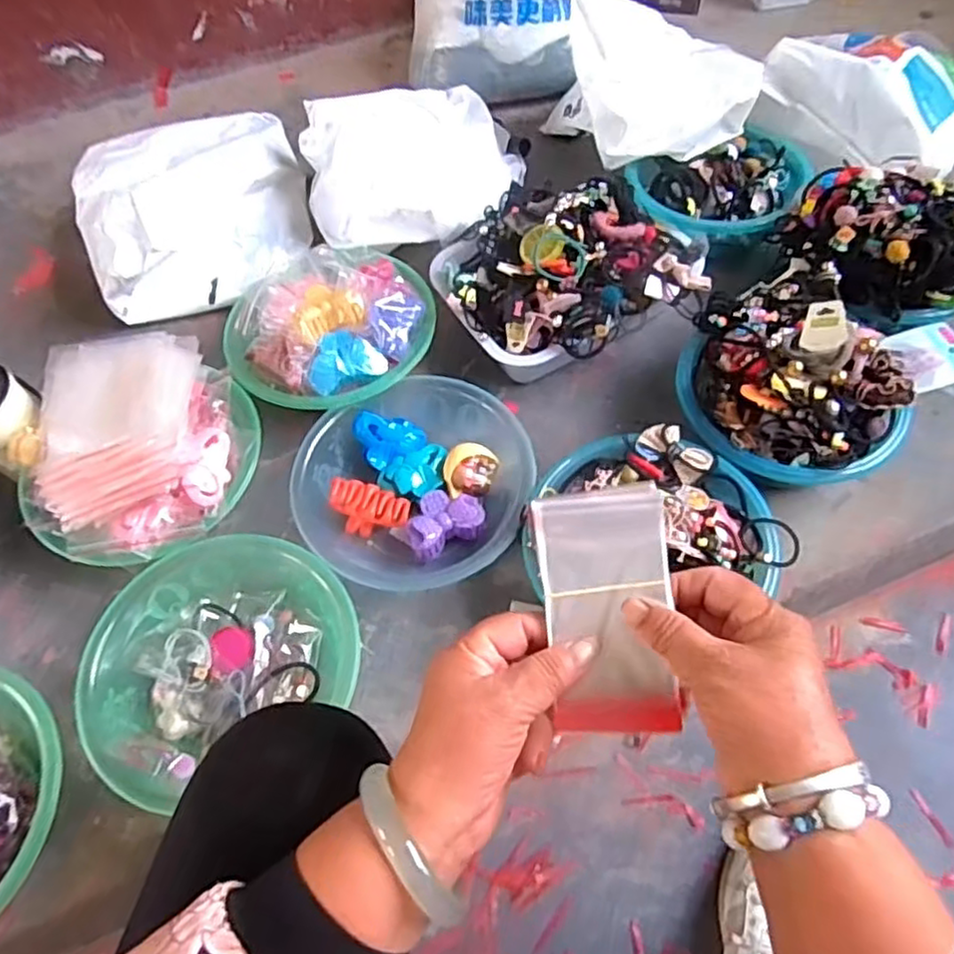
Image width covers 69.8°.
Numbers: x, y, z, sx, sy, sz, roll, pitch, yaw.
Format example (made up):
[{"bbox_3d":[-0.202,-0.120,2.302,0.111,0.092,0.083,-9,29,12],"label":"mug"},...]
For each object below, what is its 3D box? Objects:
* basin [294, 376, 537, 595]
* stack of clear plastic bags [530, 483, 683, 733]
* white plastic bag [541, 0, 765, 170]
[{"bbox_3d":[-0.066,0.007,0.717,0.221,0.088,0.220,-2,59,3],"label":"basin"},{"bbox_3d":[0.067,0.067,0.344,0.063,0.010,0.119,-8,88,10],"label":"stack of clear plastic bags"},{"bbox_3d":[0.239,-0.529,0.891,0.244,0.126,0.199,6,60,8],"label":"white plastic bag"}]

